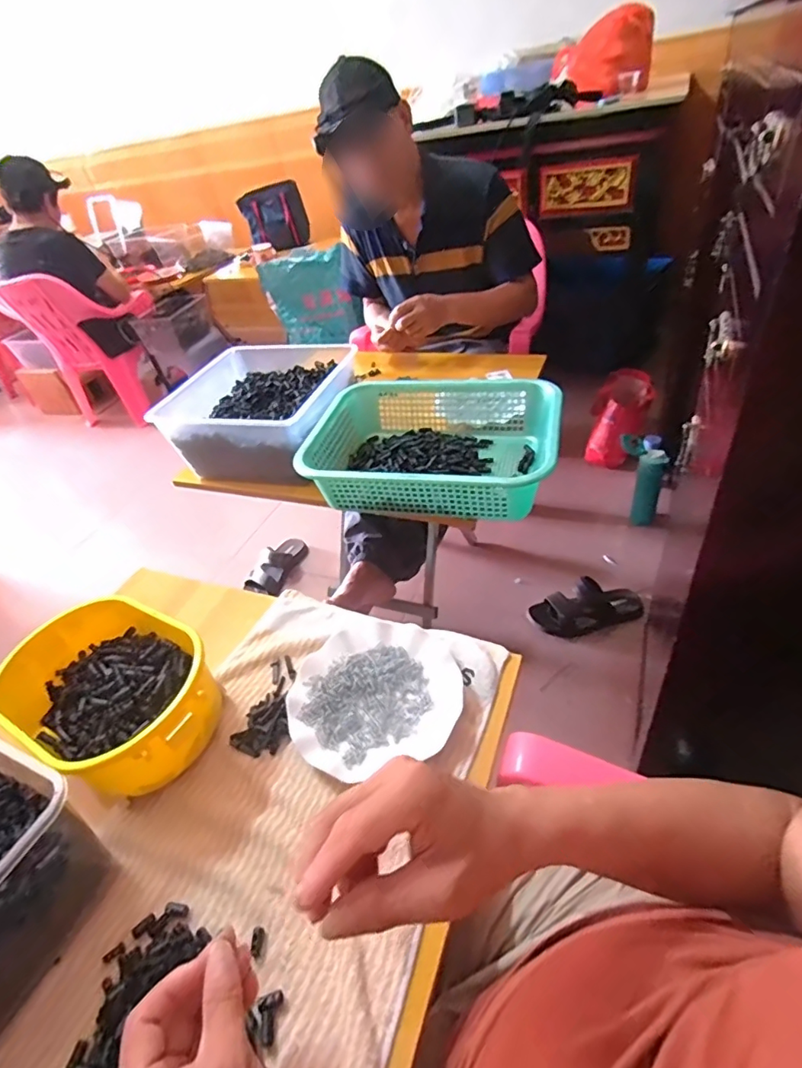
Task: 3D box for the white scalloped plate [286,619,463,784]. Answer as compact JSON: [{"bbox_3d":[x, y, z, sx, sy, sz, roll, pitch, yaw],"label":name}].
[{"bbox_3d":[-0.029,0.171,0.574,0.180,0.022,0.173,-4,41,4],"label":"white scalloped plate"}]

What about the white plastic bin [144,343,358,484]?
[{"bbox_3d":[-0.261,-0.238,1.011,0.313,0.127,0.298,7,44,21],"label":"white plastic bin"}]

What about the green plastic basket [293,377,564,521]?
[{"bbox_3d":[0.056,-0.143,0.871,0.382,0.098,0.303,4,43,18],"label":"green plastic basket"}]

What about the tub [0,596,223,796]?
[{"bbox_3d":[-0.306,0.174,0.566,0.259,0.097,0.162,16,47,27],"label":"tub"}]

